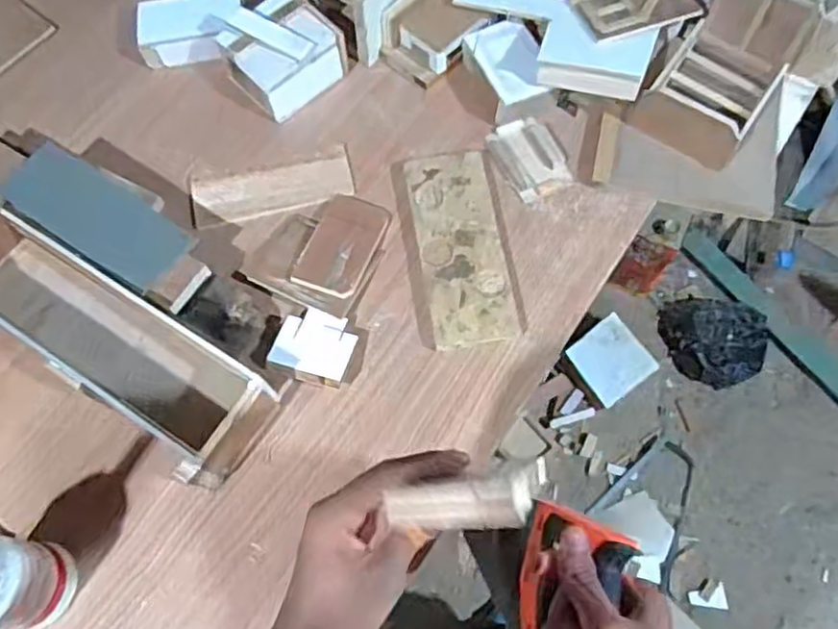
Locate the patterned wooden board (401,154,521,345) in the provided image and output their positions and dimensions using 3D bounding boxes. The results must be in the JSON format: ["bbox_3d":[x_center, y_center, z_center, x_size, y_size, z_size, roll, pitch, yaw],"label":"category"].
[{"bbox_3d":[0.047,-0.078,0.778,0.093,0.019,0.238,-9,68,-3],"label":"patterned wooden board"}]

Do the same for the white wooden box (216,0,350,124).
[{"bbox_3d":[-0.170,-0.325,0.857,0.126,0.073,0.114,-41,73,-14],"label":"white wooden box"}]

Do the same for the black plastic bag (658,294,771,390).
[{"bbox_3d":[0.658,0.056,1.505,0.236,0.048,0.200,6,68,3],"label":"black plastic bag"}]

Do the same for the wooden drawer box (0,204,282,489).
[{"bbox_3d":[-0.337,0.025,0.711,0.385,0.092,0.114,31,72,12],"label":"wooden drawer box"}]

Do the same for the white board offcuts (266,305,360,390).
[{"bbox_3d":[-0.110,0.033,0.726,0.080,0.034,0.077,16,69,7],"label":"white board offcuts"}]

